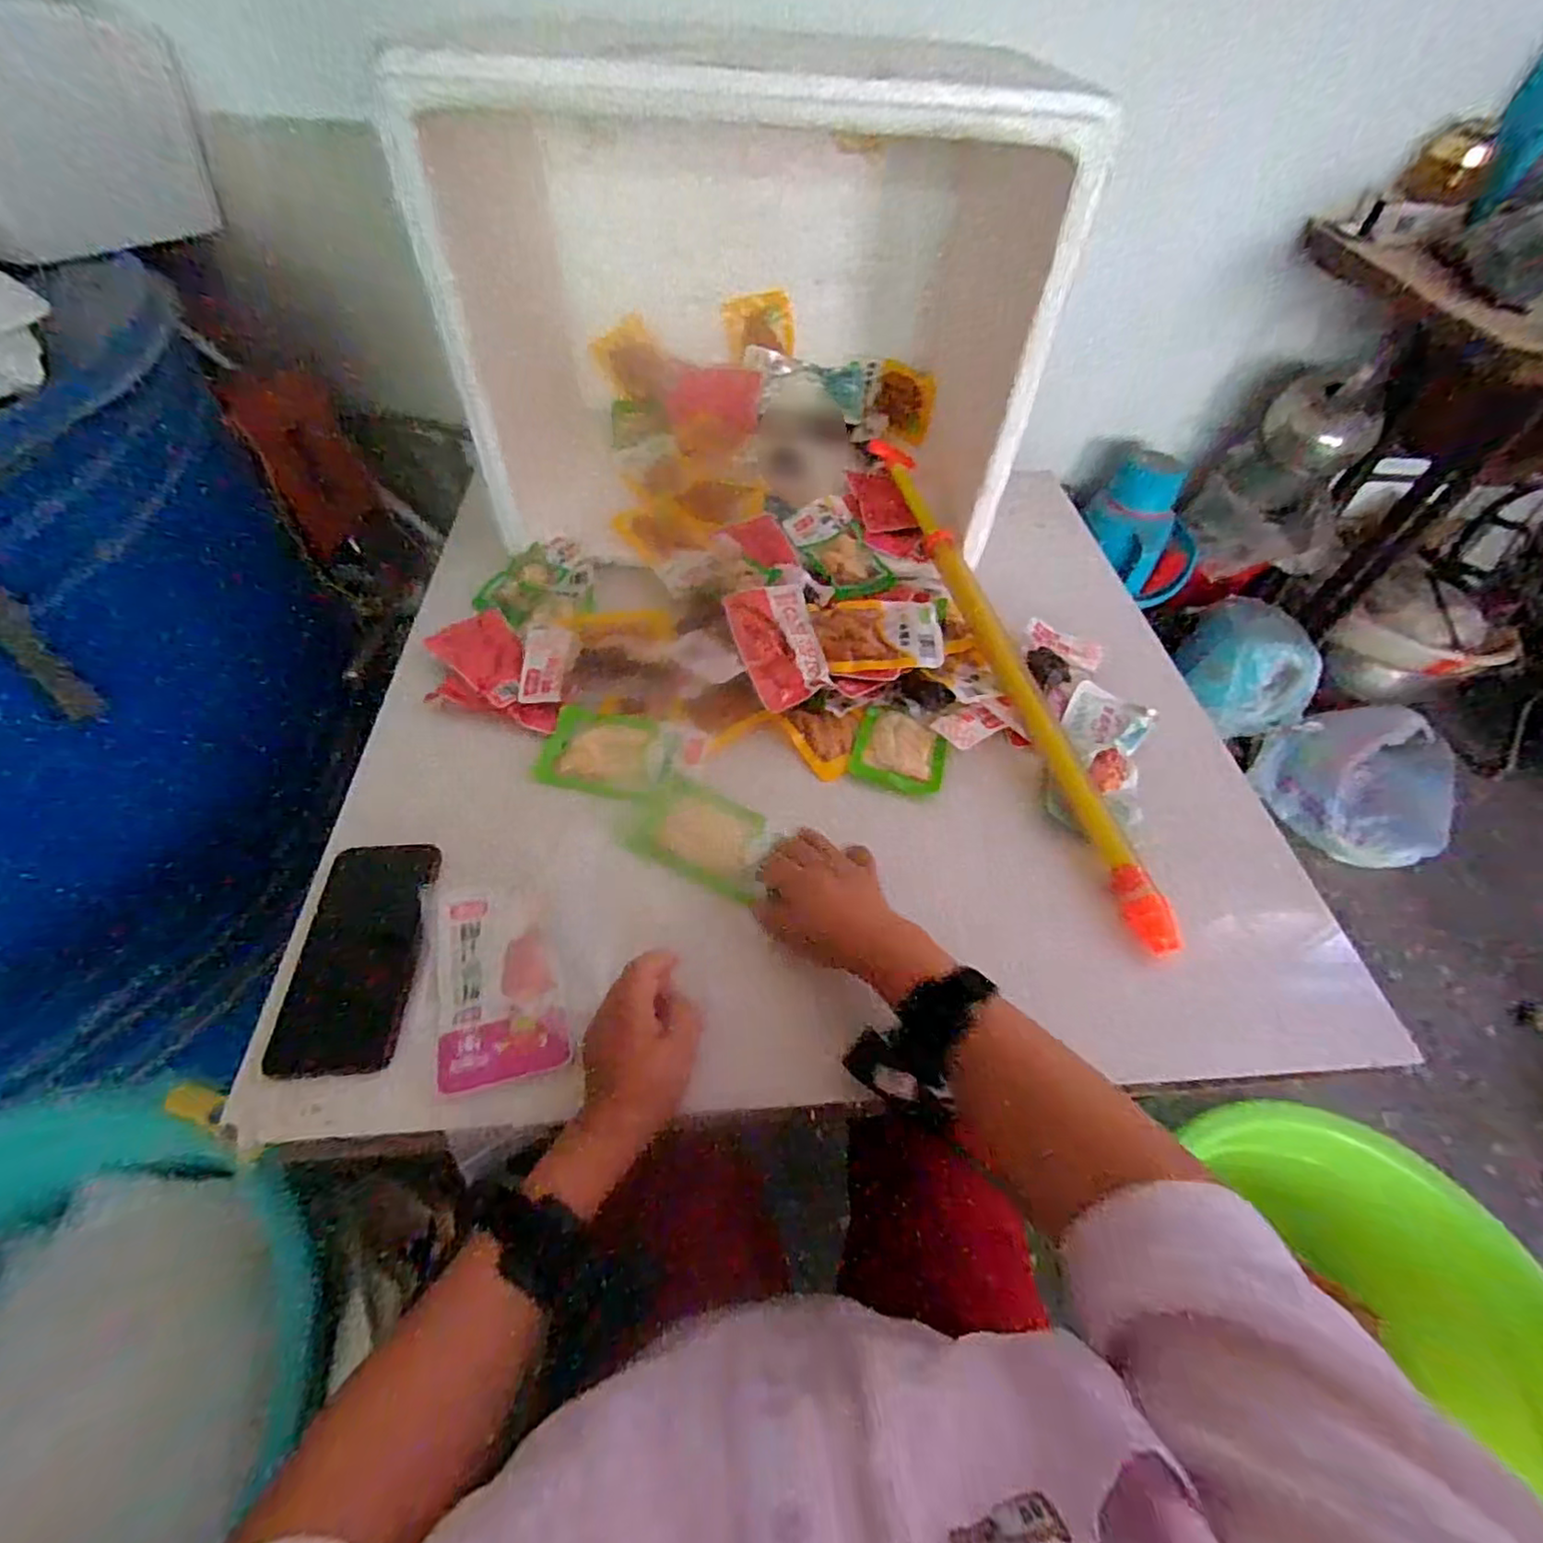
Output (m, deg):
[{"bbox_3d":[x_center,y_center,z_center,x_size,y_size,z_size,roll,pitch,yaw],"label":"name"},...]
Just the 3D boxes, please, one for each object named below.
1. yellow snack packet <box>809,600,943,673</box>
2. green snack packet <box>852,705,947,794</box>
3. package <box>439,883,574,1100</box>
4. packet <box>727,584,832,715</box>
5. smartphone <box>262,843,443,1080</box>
[{"bbox_3d":[0.101,-0.133,0.628,0.117,0.018,0.083,-2,54,-5],"label":"yellow snack packet"},{"bbox_3d":[0.119,-0.020,0.602,0.082,0.020,0.073,18,55,9],"label":"green snack packet"},{"bbox_3d":[-0.191,0.143,0.458,0.080,0.005,0.137,-13,56,-13],"label":"package"},{"bbox_3d":[0.007,-0.119,0.613,0.077,0.013,0.121,-13,76,-13],"label":"packet"},{"bbox_3d":[-0.291,0.128,0.464,0.078,0.013,0.157,3,62,-11],"label":"smartphone"}]

